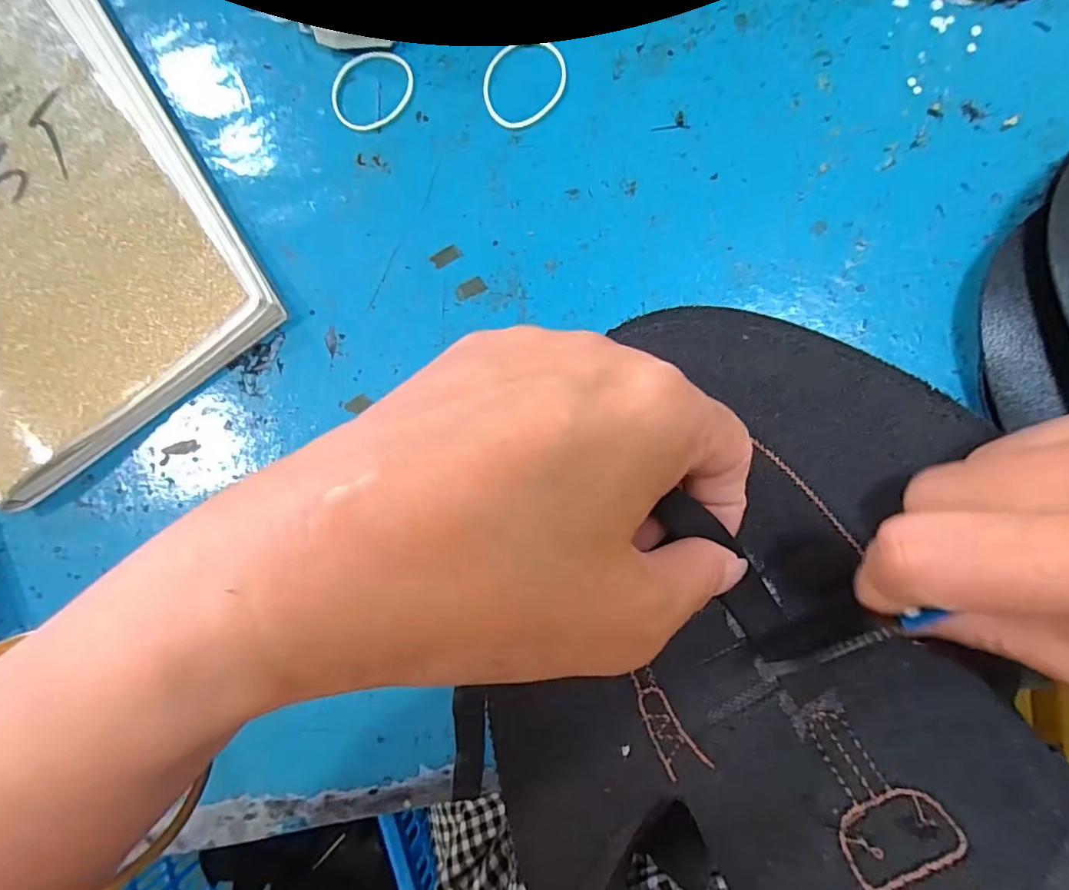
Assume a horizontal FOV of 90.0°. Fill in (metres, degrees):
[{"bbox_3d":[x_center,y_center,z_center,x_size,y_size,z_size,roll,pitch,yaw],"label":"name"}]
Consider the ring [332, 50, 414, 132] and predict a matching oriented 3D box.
[{"bbox_3d":[-0.083,-0.179,0.269,0.043,0.004,0.038,-44,82,3],"label":"ring"}]

